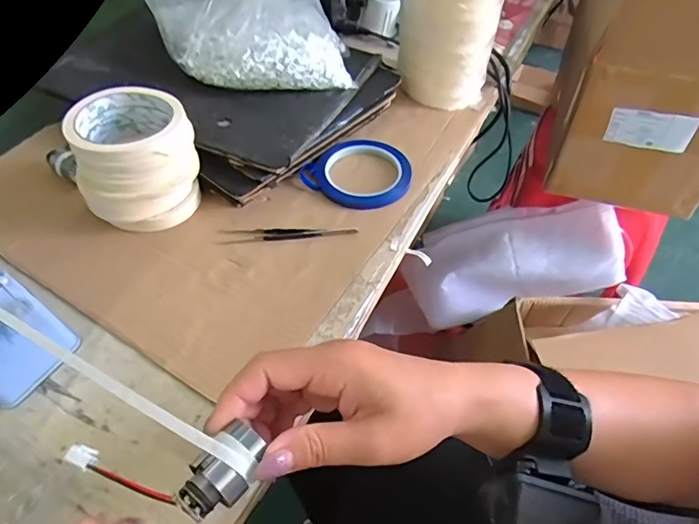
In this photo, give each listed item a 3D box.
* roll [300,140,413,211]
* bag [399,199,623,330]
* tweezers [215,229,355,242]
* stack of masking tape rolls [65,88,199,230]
[{"bbox_3d":[0.013,-0.098,0.522,0.102,0.010,0.098,0,51,0],"label":"roll"},{"bbox_3d":[0.321,-0.002,0.976,0.401,0.165,0.174,-15,47,23],"label":"bag"},{"bbox_3d":[-0.061,-0.027,0.468,0.132,0.004,0.016,0,51,0],"label":"tweezers"},{"bbox_3d":[-0.195,-0.090,0.455,0.105,0.104,0.092,-12,52,-9],"label":"stack of masking tape rolls"}]

